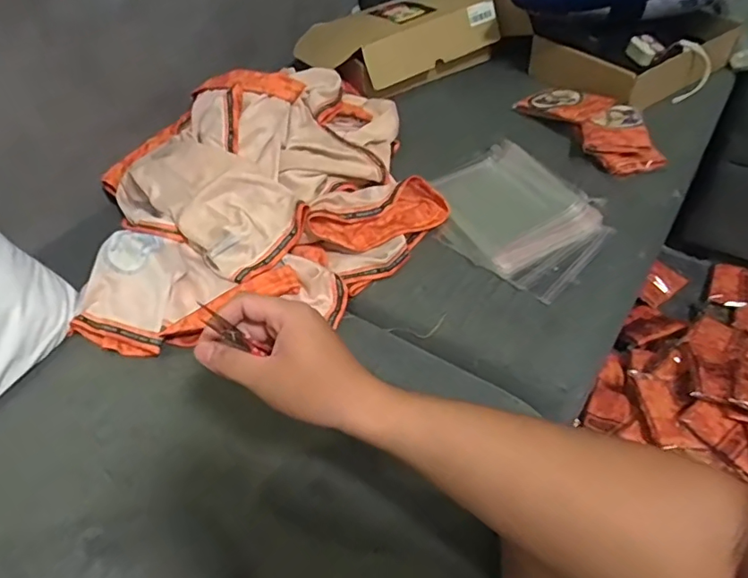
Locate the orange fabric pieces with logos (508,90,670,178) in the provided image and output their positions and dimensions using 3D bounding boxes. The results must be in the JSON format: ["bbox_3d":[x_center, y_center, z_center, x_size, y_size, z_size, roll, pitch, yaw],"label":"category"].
[{"bbox_3d":[0.336,-0.261,0.811,0.107,0.038,0.249,-20,50,-12],"label":"orange fabric pieces with logos"}]

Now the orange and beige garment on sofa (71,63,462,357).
[{"bbox_3d":[-0.163,-0.148,0.706,0.468,0.119,0.430,-15,49,-8],"label":"orange and beige garment on sofa"}]

